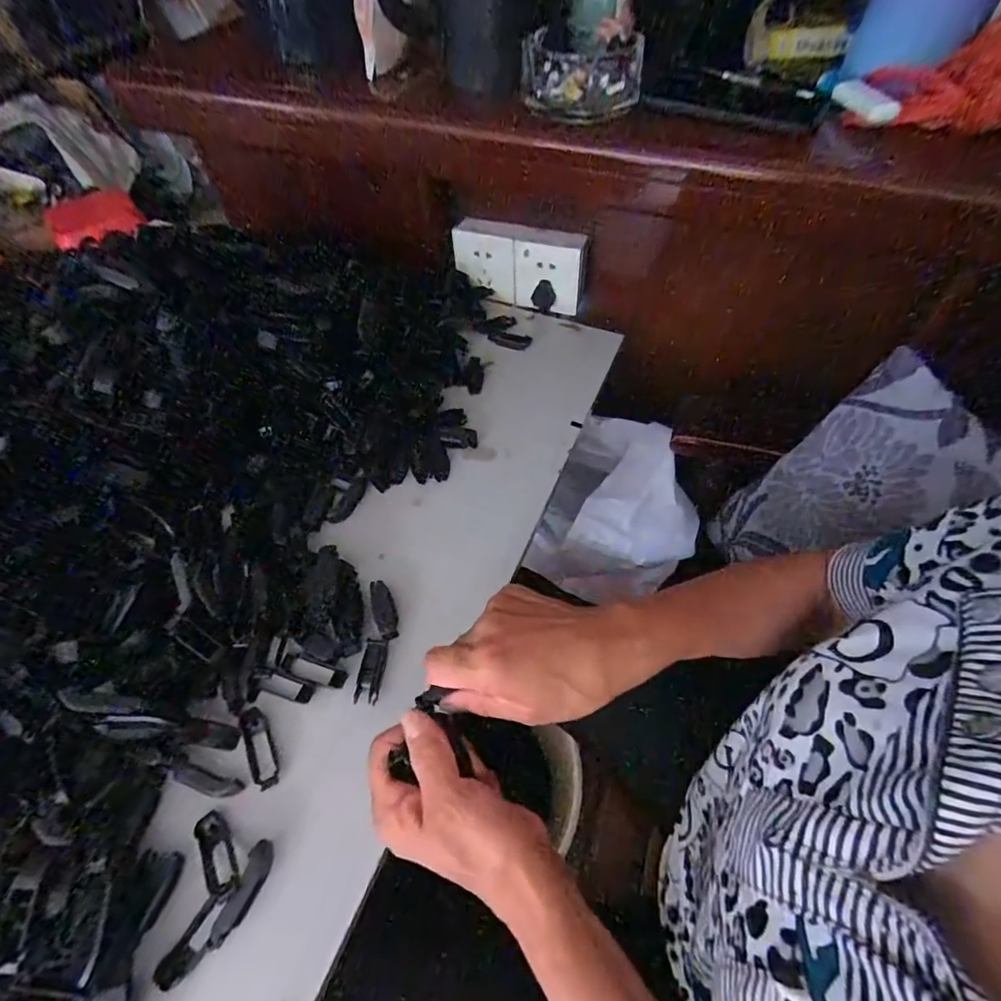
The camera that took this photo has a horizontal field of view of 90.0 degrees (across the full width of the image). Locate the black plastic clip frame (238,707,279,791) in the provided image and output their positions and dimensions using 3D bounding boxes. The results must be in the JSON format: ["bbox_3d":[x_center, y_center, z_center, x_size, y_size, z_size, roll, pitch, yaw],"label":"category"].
[{"bbox_3d":[-0.172,0.176,0.356,0.016,0.010,0.055,-24,58,-15],"label":"black plastic clip frame"}]

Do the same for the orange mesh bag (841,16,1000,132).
[{"bbox_3d":[0.402,-0.368,0.426,0.182,0.061,0.083,-2,55,0],"label":"orange mesh bag"}]

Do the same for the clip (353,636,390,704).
[{"bbox_3d":[-0.099,0.131,0.385,0.018,0.010,0.046,6,55,6],"label":"clip"}]

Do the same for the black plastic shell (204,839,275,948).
[{"bbox_3d":[-0.158,0.244,0.310,0.016,0.013,0.054,14,57,11],"label":"black plastic shell"}]

